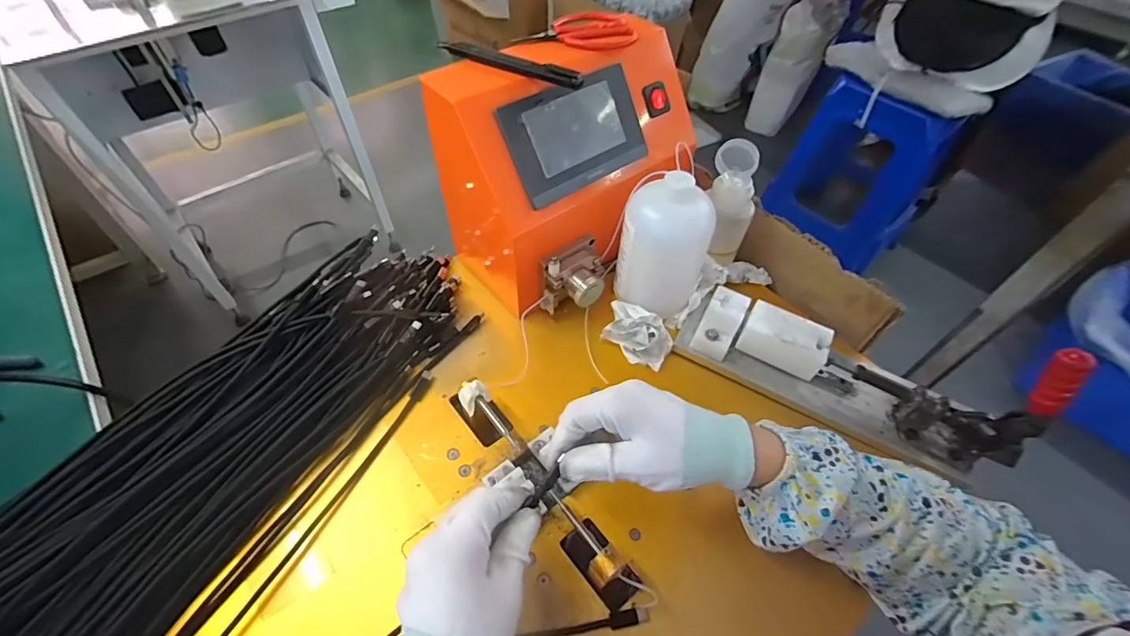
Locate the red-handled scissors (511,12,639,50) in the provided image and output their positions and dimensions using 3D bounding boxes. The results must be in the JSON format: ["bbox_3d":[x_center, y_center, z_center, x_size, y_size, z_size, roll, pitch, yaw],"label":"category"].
[{"bbox_3d":[0.016,-0.261,0.435,0.111,0.019,0.049,-25,57,-20],"label":"red-handled scissors"}]

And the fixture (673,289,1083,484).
[{"bbox_3d":[0.243,0.032,0.400,0.273,0.108,0.076,27,56,17],"label":"fixture"}]

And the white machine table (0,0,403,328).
[{"bbox_3d":[-0.878,-0.494,1.271,0.600,0.718,0.453,-30,59,-23],"label":"white machine table"}]

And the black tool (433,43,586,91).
[{"bbox_3d":[-0.047,-0.212,0.391,0.132,0.012,0.014,23,55,15],"label":"black tool"}]

